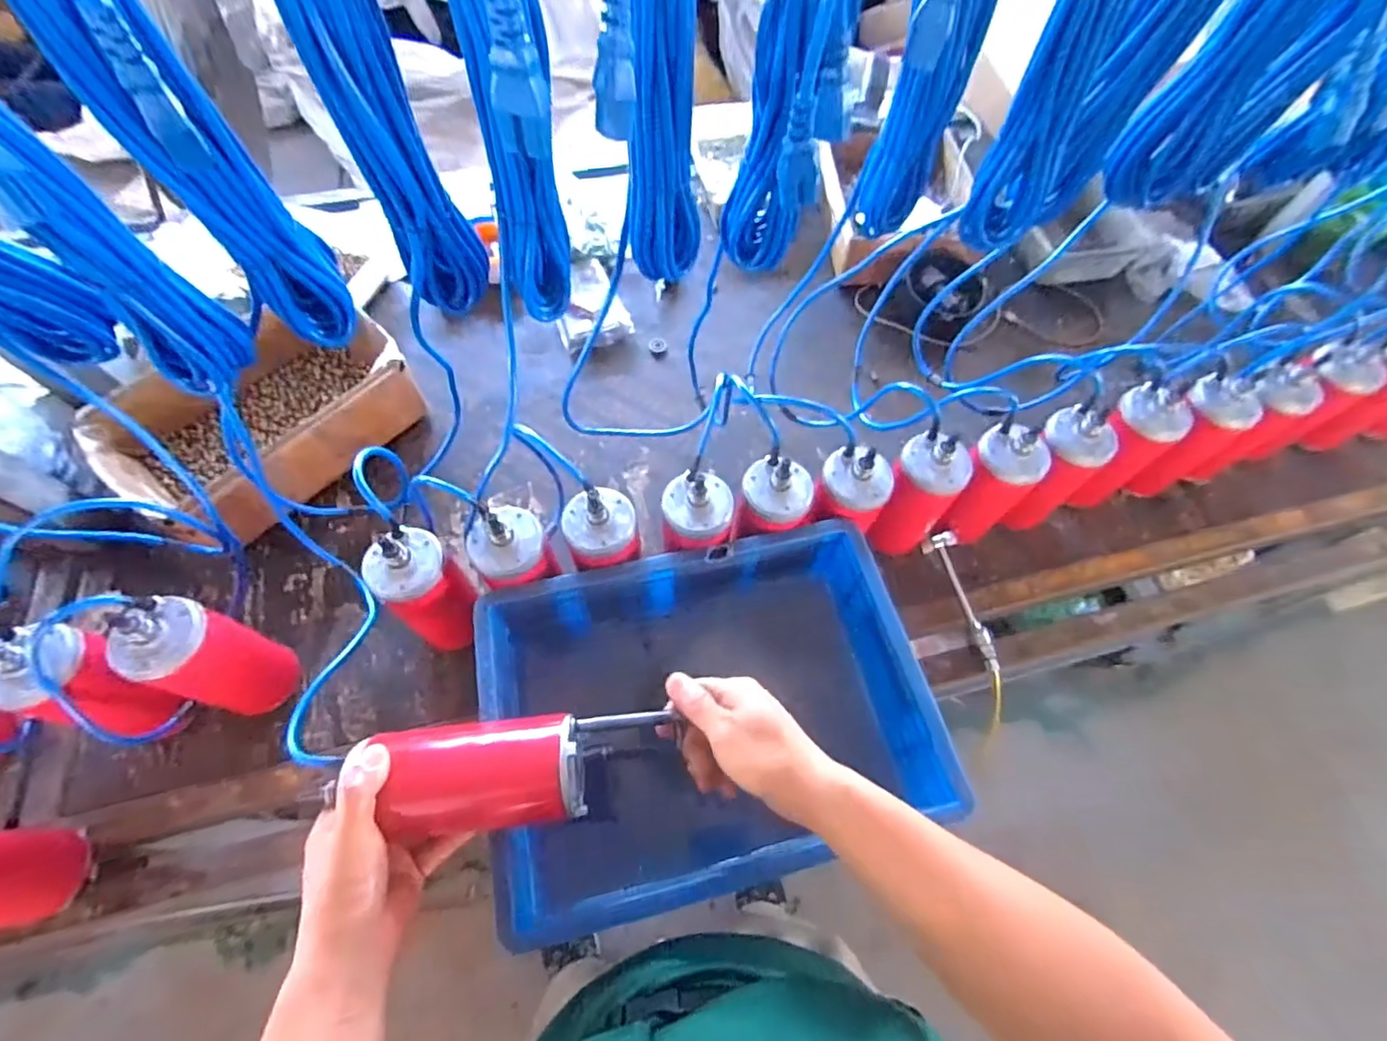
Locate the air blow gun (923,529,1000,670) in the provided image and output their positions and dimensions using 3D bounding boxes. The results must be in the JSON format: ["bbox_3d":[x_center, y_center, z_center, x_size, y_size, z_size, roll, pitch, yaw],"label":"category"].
[{"bbox_3d":[0.327,0.096,0.714,0.035,0.025,0.173,-7,62,-5],"label":"air blow gun"}]

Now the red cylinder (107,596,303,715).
[{"bbox_3d":[-0.466,0.136,0.570,0.088,0.154,0.075,17,63,8],"label":"red cylinder"}]

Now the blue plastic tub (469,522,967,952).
[{"bbox_3d":[0.011,0.199,0.610,0.396,0.181,0.297,-13,63,-8],"label":"blue plastic tub"}]

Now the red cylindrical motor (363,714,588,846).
[{"bbox_3d":[-0.158,0.198,0.458,0.142,0.077,0.077,-6,62,-4],"label":"red cylindrical motor"}]

